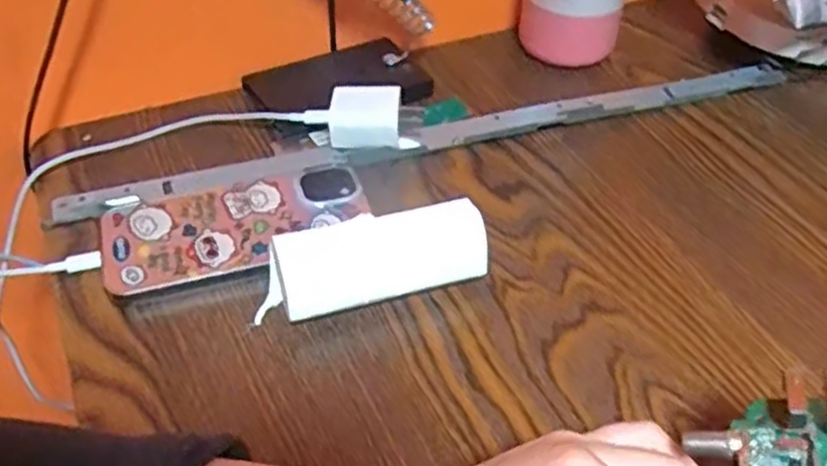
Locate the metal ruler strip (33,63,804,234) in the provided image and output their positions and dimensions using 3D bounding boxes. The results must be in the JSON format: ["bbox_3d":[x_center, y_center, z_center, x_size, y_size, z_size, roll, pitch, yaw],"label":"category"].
[{"bbox_3d":[0.026,-0.066,0.493,0.489,0.011,0.033,-12,40,-15],"label":"metal ruler strip"}]

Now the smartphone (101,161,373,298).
[{"bbox_3d":[-0.098,-0.004,0.426,0.145,0.010,0.065,-15,47,-17],"label":"smartphone"}]

